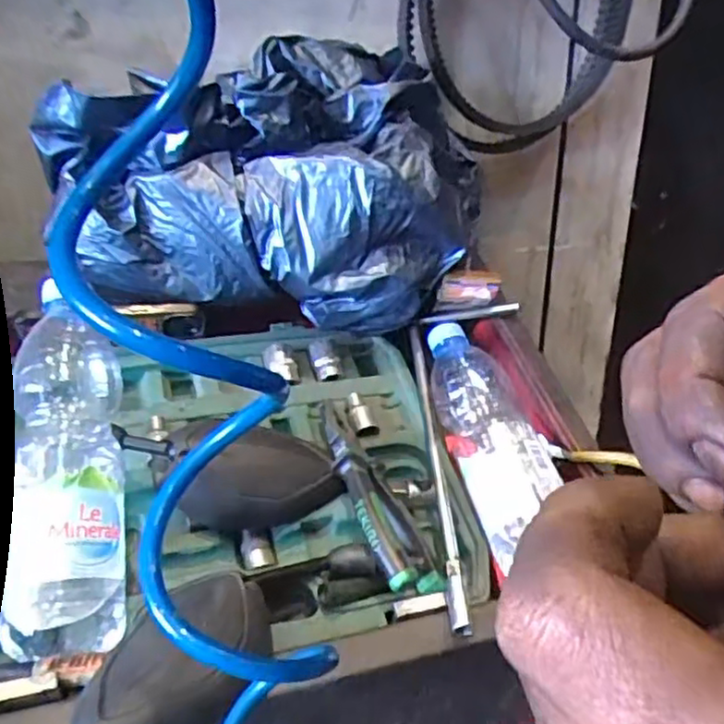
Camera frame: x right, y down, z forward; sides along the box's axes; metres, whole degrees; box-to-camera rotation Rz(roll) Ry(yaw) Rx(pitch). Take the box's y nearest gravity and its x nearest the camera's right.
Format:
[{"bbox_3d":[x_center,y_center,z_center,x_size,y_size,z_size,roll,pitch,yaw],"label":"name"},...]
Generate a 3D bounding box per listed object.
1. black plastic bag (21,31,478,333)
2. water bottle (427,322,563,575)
[{"bbox_3d":[-0.090,-0.156,0.624,0.348,0.218,0.167,0,21,0],"label":"black plastic bag"},{"bbox_3d":[0.101,0.058,0.561,0.067,0.066,0.225,-4,44,-11],"label":"water bottle"}]

